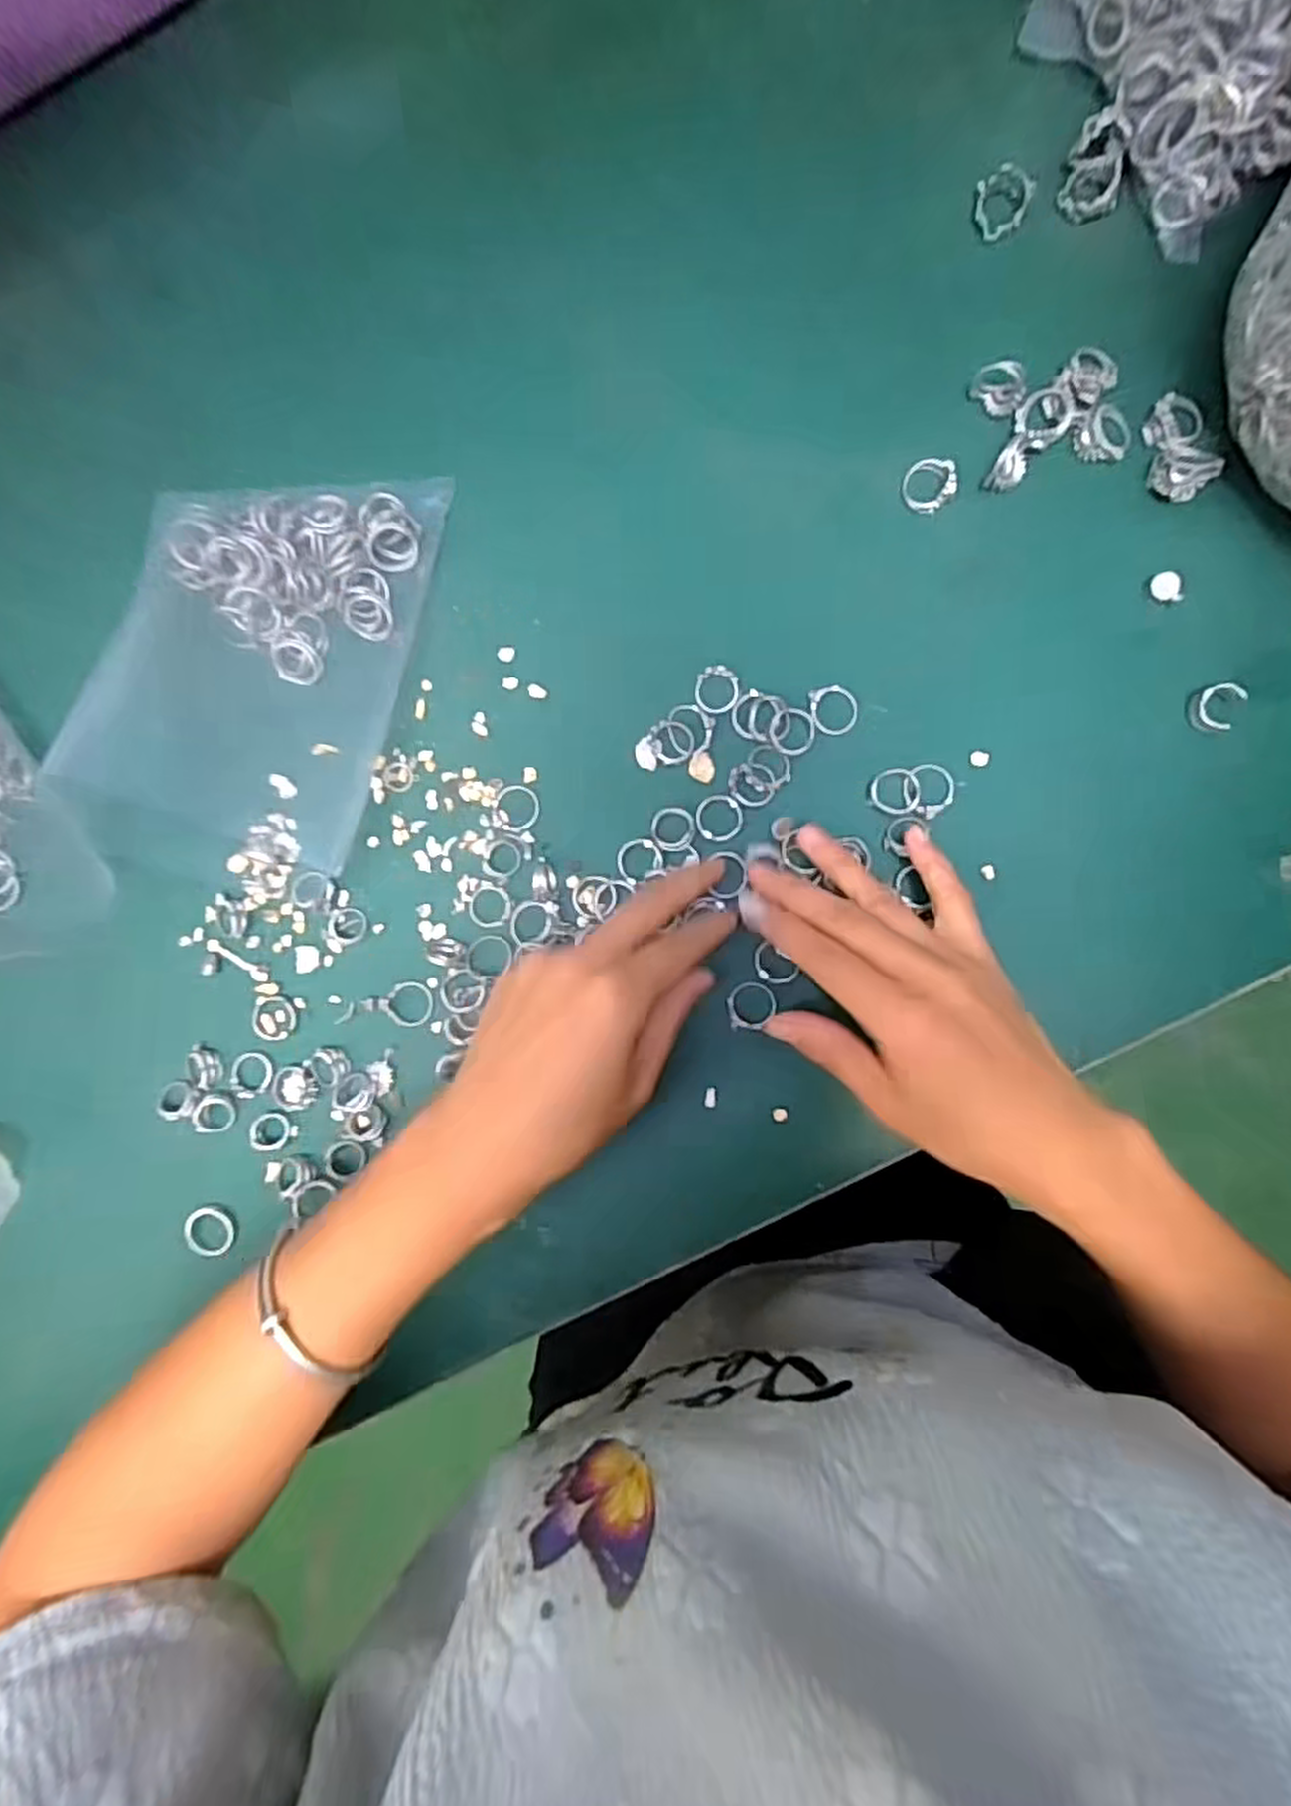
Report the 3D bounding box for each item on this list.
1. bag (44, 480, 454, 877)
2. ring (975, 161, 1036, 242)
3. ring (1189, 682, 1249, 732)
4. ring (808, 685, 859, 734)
[{"bbox_3d":[-0.183,-0.116,0.366,0.142,0.020,0.179,17,91,5],"label":"bag"},{"bbox_3d":[0.153,-0.300,0.340,0.022,0.006,0.028,16,91,5],"label":"ring"},{"bbox_3d":[0.234,-0.081,0.324,0.017,0.004,0.020,28,108,24],"label":"ring"},{"bbox_3d":[0.083,-0.085,0.346,0.020,0.004,0.022,0,89,5],"label":"ring"}]

